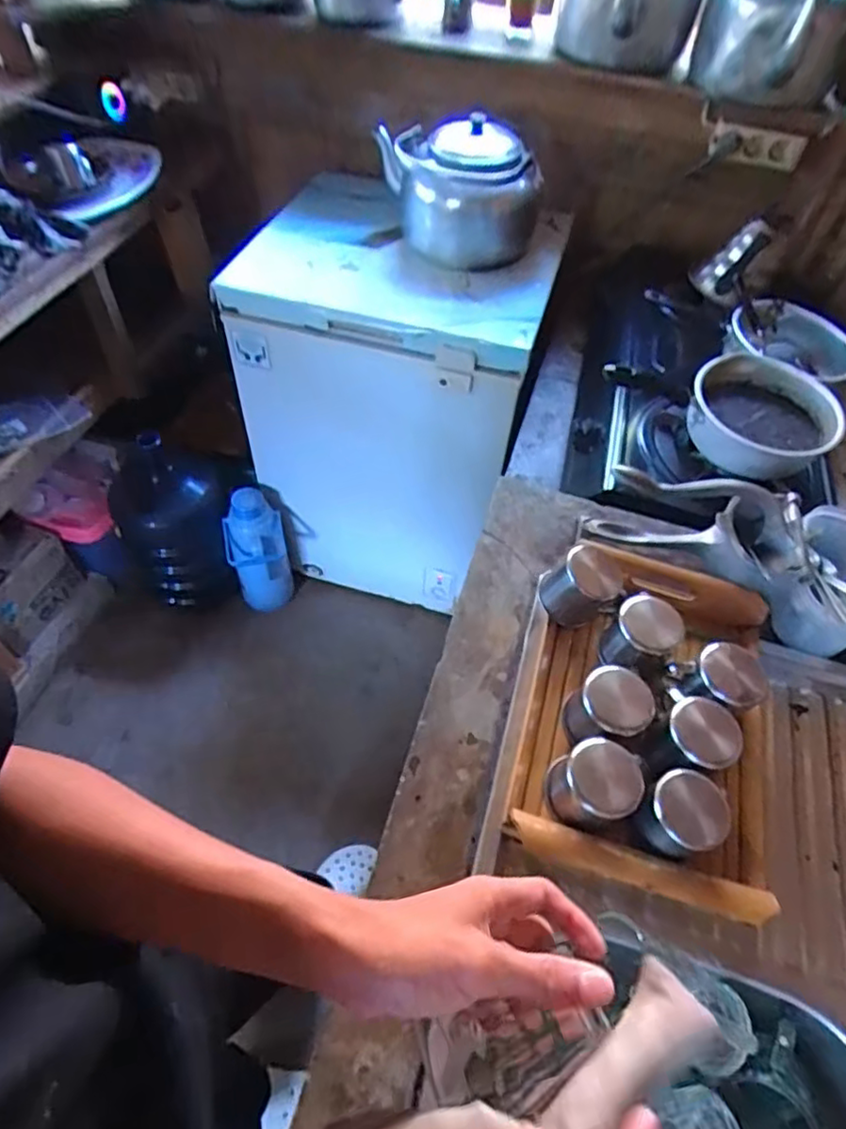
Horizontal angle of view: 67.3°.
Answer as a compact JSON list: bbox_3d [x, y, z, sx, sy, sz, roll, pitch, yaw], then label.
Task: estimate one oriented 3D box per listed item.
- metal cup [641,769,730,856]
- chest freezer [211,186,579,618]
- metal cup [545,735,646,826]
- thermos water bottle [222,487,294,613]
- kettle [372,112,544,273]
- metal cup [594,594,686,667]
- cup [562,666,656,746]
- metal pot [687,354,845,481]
[{"bbox_3d":[0.217,0.214,0.540,0.054,0.069,0.059,2,53,-3],"label":"metal cup"},{"bbox_3d":[-0.081,-0.367,1.532,0.637,0.783,0.492,19,54,10],"label":"chest freezer"},{"bbox_3d":[0.152,0.196,0.560,0.070,0.068,0.066,2,53,-3],"label":"metal cup"},{"bbox_3d":[-0.405,-0.014,1.578,0.140,0.331,0.106,-13,55,-14],"label":"thermos water bottle"},{"bbox_3d":[0.073,-0.674,1.176,0.274,0.217,0.196,20,54,10],"label":"kettle"},{"bbox_3d":[0.222,0.071,0.643,0.064,0.052,0.061,2,53,-3],"label":"metal cup"},{"bbox_3d":[0.173,0.145,0.599,0.069,0.072,0.072,2,53,-3],"label":"cup"},{"bbox_3d":[0.472,-0.208,0.887,0.187,0.065,0.182,2,53,-3],"label":"metal pot"}]

